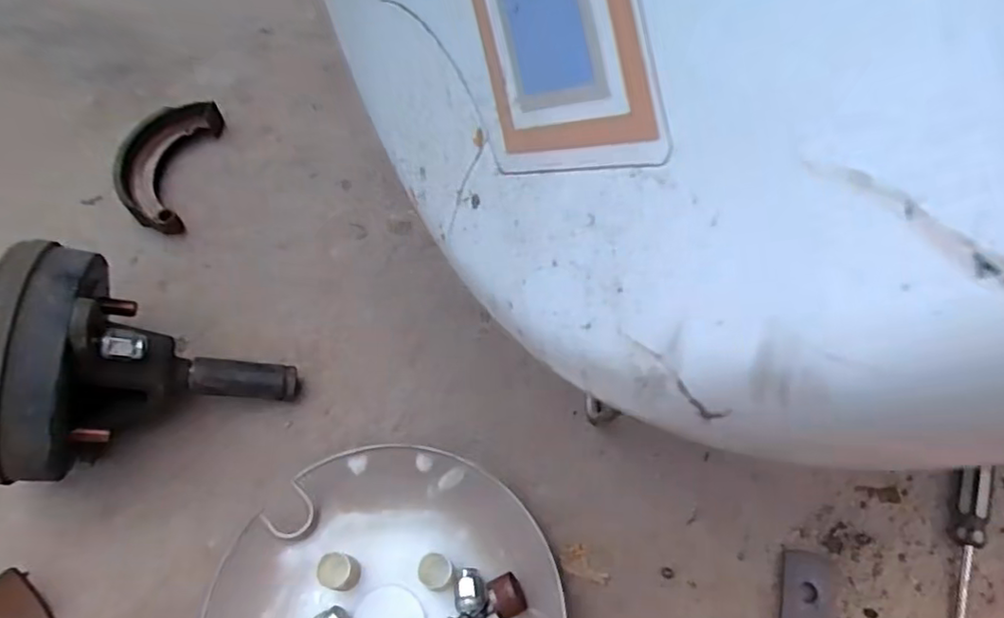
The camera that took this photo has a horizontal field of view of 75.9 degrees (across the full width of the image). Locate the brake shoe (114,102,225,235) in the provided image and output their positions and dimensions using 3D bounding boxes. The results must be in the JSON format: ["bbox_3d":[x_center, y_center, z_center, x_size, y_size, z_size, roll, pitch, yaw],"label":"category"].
[{"bbox_3d":[-0.336,-0.144,0.636,0.074,0.041,0.150,7,63,2],"label":"brake shoe"}]

